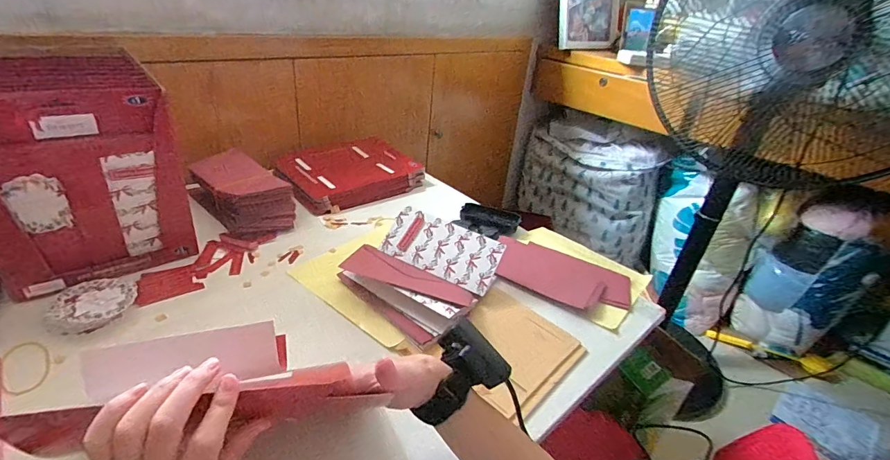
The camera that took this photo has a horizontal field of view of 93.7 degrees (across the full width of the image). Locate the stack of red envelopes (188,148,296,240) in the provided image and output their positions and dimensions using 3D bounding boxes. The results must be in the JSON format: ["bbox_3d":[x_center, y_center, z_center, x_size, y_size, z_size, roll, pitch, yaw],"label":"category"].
[{"bbox_3d":[-0.355,-0.064,0.723,0.200,0.073,0.109,26,36,30],"label":"stack of red envelopes"}]

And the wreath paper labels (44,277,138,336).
[{"bbox_3d":[-0.419,0.090,0.497,0.087,0.025,0.075,-19,39,-36],"label":"wreath paper labels"}]

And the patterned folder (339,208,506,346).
[{"bbox_3d":[-0.029,0.053,0.600,0.180,0.070,0.177,24,35,27],"label":"patterned folder"}]

